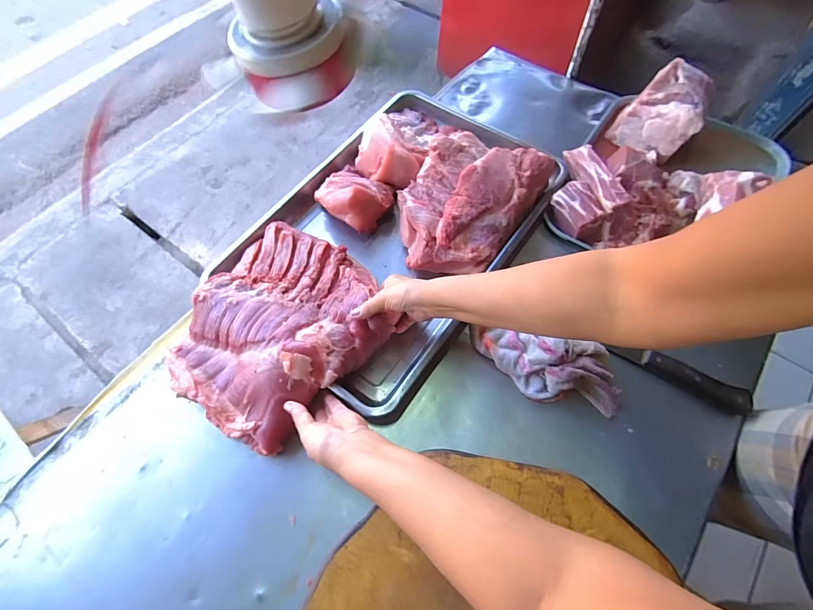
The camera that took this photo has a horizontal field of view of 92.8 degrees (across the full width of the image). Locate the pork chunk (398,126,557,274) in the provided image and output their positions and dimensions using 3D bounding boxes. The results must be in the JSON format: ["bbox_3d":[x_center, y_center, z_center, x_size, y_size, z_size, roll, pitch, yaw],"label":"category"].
[{"bbox_3d":[0.106,-0.180,0.678,0.220,0.080,0.294,24,65,13],"label":"pork chunk"}]

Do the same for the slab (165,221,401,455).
[{"bbox_3d":[-0.187,0.031,0.580,0.291,0.072,0.304,33,64,21],"label":"slab"}]

